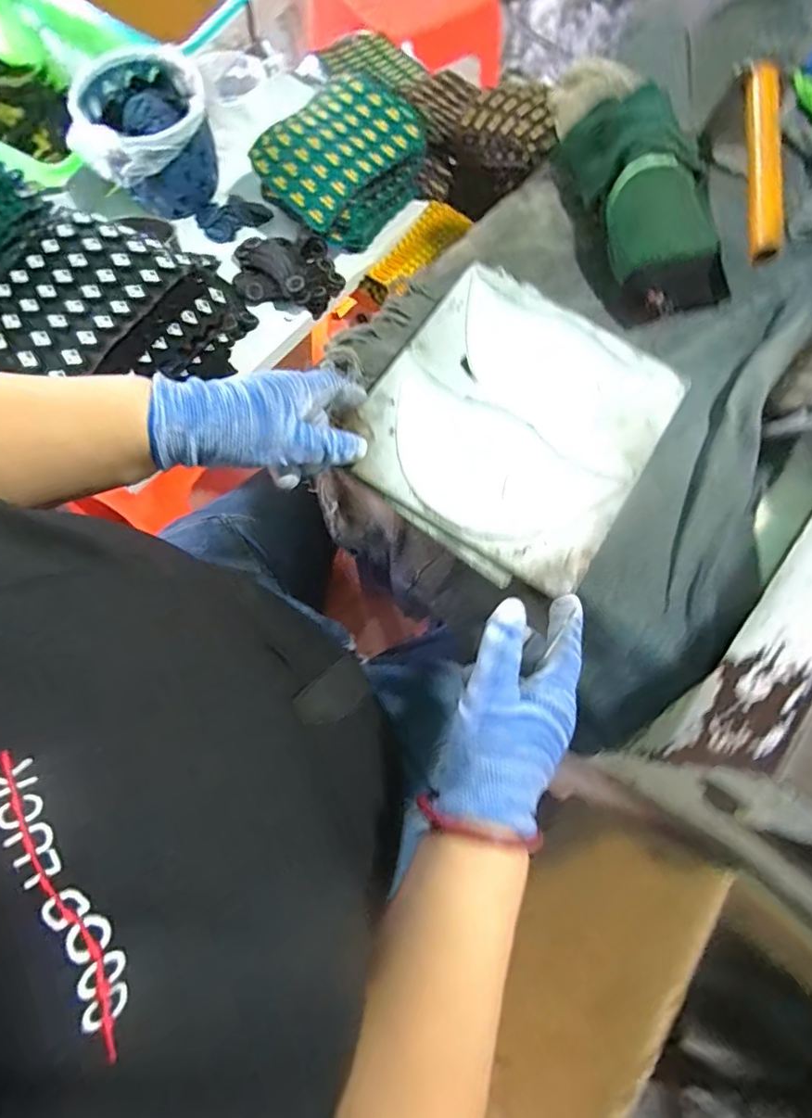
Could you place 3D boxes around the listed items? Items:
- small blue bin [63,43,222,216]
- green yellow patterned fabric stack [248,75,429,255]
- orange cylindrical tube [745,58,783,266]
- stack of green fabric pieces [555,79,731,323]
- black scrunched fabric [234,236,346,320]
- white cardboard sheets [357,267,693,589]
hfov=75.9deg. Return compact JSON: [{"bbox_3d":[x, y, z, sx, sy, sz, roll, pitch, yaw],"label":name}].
[{"bbox_3d":[-0.360,-0.581,0.734,0.187,0.128,0.171,-31,76,-11],"label":"small blue bin"},{"bbox_3d":[-0.085,-0.567,0.742,0.170,0.091,0.238,40,75,10],"label":"green yellow patterned fabric stack"},{"bbox_3d":[0.315,-0.355,0.461,0.029,0.027,0.208,8,72,1],"label":"orange cylindrical tube"},{"bbox_3d":[0.227,-0.330,0.479,0.123,0.075,0.210,-10,73,-5],"label":"stack of green fabric pieces"},{"bbox_3d":[-0.168,-0.404,0.727,0.157,0.037,0.105,9,72,1],"label":"black scrunched fabric"},{"bbox_3d":[0.085,-0.112,0.408,0.203,0.012,0.233,32,74,8],"label":"white cardboard sheets"}]

